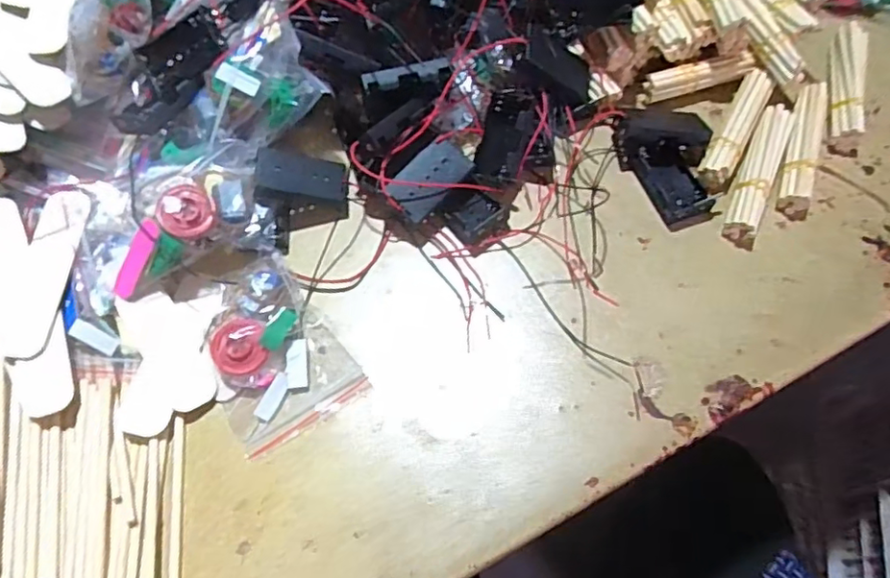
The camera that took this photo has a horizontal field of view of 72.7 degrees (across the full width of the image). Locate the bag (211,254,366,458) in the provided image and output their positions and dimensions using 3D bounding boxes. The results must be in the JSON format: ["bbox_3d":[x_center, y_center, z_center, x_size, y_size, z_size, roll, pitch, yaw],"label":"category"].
[{"bbox_3d":[-0.104,0.033,0.356,0.075,0.023,0.099,-31,67,-12],"label":"bag"}]

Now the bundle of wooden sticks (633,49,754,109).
[{"bbox_3d":[0.180,-0.153,0.433,0.080,0.014,0.018,-13,64,-5],"label":"bundle of wooden sticks"}]

